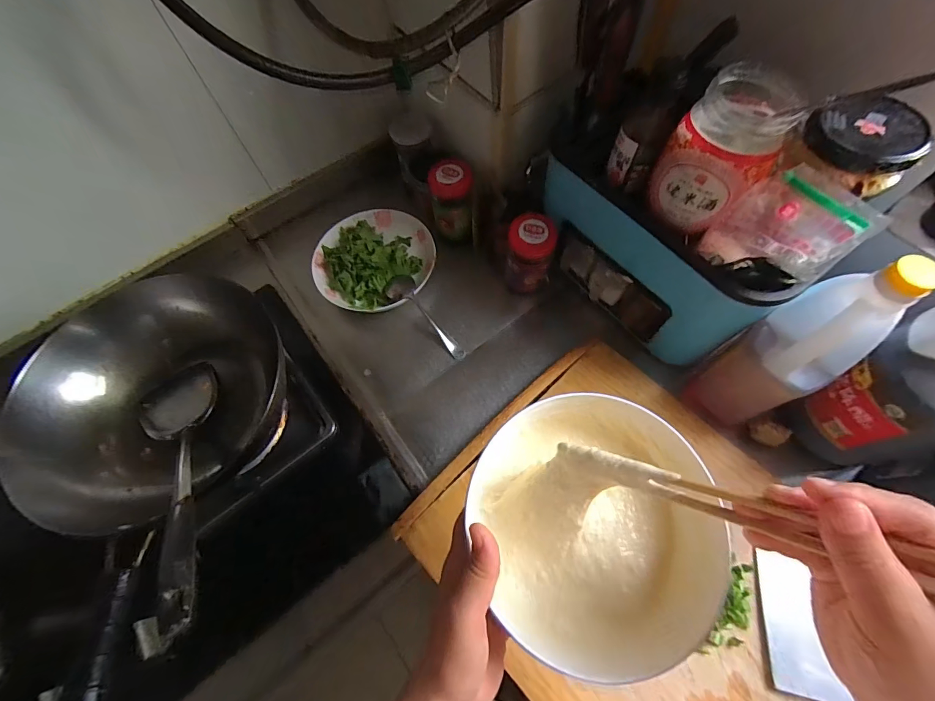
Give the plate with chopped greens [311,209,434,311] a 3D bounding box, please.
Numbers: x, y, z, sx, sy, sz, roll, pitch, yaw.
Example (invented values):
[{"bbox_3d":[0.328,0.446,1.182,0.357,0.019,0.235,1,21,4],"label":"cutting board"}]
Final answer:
[{"bbox_3d":[-0.148,-0.143,0.637,0.181,0.064,0.184,-1,66,3],"label":"plate with chopped greens"}]

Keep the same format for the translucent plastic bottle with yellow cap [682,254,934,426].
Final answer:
[{"bbox_3d":[0.345,0.005,0.421,0.104,0.250,0.086,-28,67,-9],"label":"translucent plastic bottle with yellow cap"}]

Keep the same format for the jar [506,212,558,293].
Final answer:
[{"bbox_3d":[0.092,-0.134,0.581,0.074,0.122,0.064,11,67,8],"label":"jar"}]

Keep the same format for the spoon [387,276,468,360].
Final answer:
[{"bbox_3d":[-0.062,-0.049,0.577,0.045,0.020,0.153,-36,79,-18],"label":"spoon"}]

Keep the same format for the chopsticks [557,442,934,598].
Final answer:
[{"bbox_3d":[0.159,0.088,0.202,0.234,0.018,0.020,11,64,36],"label":"chopsticks"}]

